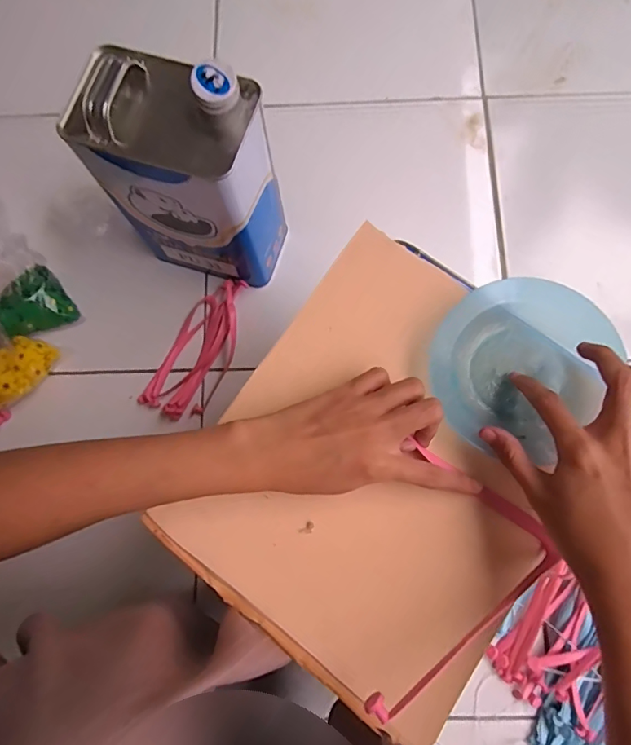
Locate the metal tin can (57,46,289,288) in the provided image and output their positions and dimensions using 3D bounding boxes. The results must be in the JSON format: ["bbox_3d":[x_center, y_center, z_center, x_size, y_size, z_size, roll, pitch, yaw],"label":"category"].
[{"bbox_3d":[-0.134,-0.208,0.522,0.168,0.256,0.106,19,79,6],"label":"metal tin can"}]

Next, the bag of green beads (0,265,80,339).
[{"bbox_3d":[-0.371,-0.090,0.624,0.083,0.050,0.078,-32,78,-5],"label":"bag of green beads"}]

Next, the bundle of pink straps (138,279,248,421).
[{"bbox_3d":[-0.144,-0.033,0.608,0.081,0.026,0.194,28,80,7],"label":"bundle of pink straps"}]

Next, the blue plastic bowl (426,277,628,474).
[{"bbox_3d":[0.146,-0.007,0.335,0.121,0.026,0.115,0,77,2],"label":"blue plastic bowl"}]

